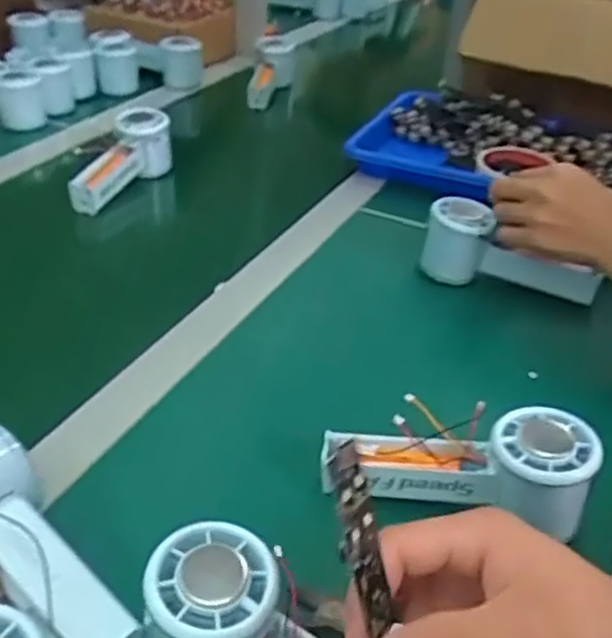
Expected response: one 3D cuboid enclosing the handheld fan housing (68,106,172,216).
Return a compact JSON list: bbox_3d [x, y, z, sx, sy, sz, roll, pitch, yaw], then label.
[{"bbox_3d":[-0.194,-0.159,0.755,0.052,0.057,0.143,17,50,17],"label":"handheld fan housing"}]

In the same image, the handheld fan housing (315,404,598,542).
[{"bbox_3d":[0.086,0.085,0.411,0.148,0.040,0.064,-3,32,19],"label":"handheld fan housing"}]

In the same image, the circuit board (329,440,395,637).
[{"bbox_3d":[0.021,0.082,0.266,0.005,0.076,0.022,-6,12,33],"label":"circuit board"}]

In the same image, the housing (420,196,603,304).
[{"bbox_3d":[0.181,-0.062,0.630,0.149,0.062,0.045,13,36,12],"label":"housing"}]

